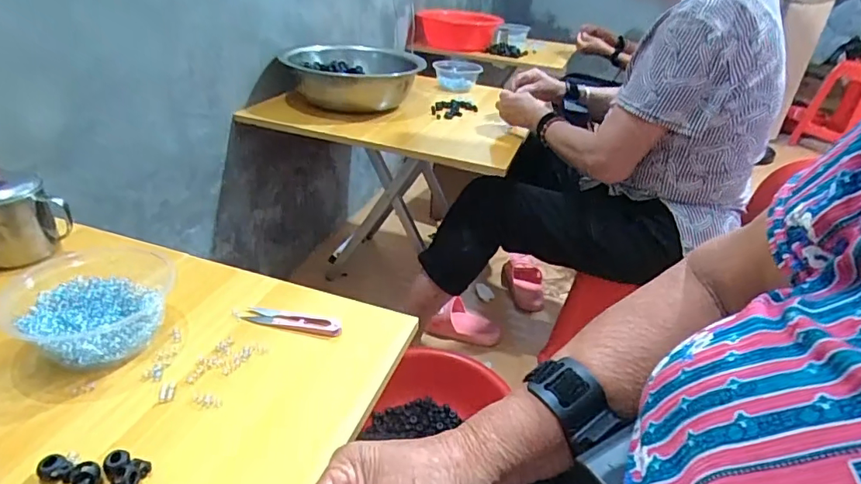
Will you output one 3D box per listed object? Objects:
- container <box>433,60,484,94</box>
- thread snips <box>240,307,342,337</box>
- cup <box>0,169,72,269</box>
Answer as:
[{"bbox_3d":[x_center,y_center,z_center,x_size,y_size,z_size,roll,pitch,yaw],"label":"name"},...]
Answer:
[{"bbox_3d":[0.069,-0.455,1.389,0.131,0.067,0.138,2,29,-3],"label":"container"},{"bbox_3d":[-0.138,0.080,0.517,0.099,0.010,0.024,8,29,8],"label":"thread snips"},{"bbox_3d":[-0.457,-0.030,0.558,0.075,0.095,0.075,3,29,-1],"label":"cup"}]

